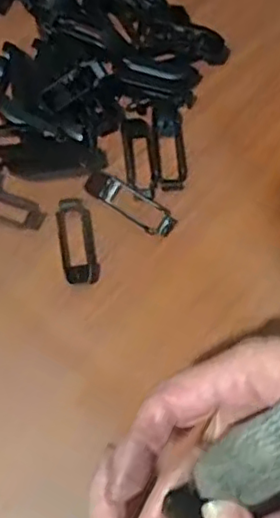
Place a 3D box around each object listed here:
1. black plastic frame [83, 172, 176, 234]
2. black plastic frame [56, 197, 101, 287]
[{"bbox_3d":[-0.006,-0.035,0.385,0.061,0.007,0.019,31,71,11],"label":"black plastic frame"},{"bbox_3d":[-0.037,-0.010,0.378,0.020,0.009,0.055,-10,69,-5],"label":"black plastic frame"}]

